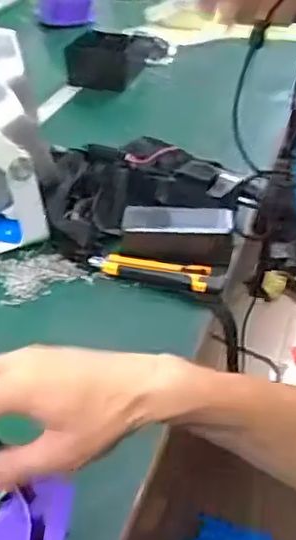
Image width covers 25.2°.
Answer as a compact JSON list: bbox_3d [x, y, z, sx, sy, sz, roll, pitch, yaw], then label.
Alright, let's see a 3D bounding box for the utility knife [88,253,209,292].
[{"bbox_3d":[0.000,0.000,0.763,0.140,0.013,0.037,9,37,13],"label":"utility knife"}]

